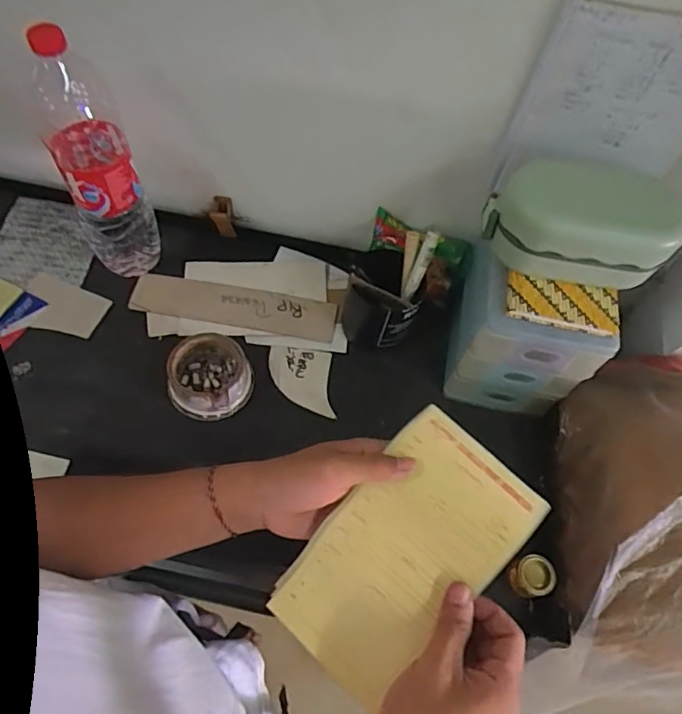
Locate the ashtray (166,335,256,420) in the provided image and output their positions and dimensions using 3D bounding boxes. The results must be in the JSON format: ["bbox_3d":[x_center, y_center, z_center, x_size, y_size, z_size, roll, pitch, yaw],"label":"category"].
[{"bbox_3d":[-0.160,0.024,0.671,0.096,0.044,0.100,16,62,4],"label":"ashtray"}]

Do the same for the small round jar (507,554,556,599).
[{"bbox_3d":[0.206,0.237,0.587,0.042,0.026,0.040,2,62,-4],"label":"small round jar"}]

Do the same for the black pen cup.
[{"bbox_3d":[0.048,-0.068,0.695,0.081,0.138,0.089,2,62,-4],"label":"black pen cup"}]

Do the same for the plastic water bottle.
[{"bbox_3d":[-0.279,-0.216,0.632,0.082,0.310,0.079,-22,66,-16],"label":"plastic water bottle"}]

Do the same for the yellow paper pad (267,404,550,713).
[{"bbox_3d":[0.044,0.144,0.397,0.109,0.022,0.190,40,95,20],"label":"yellow paper pad"}]

